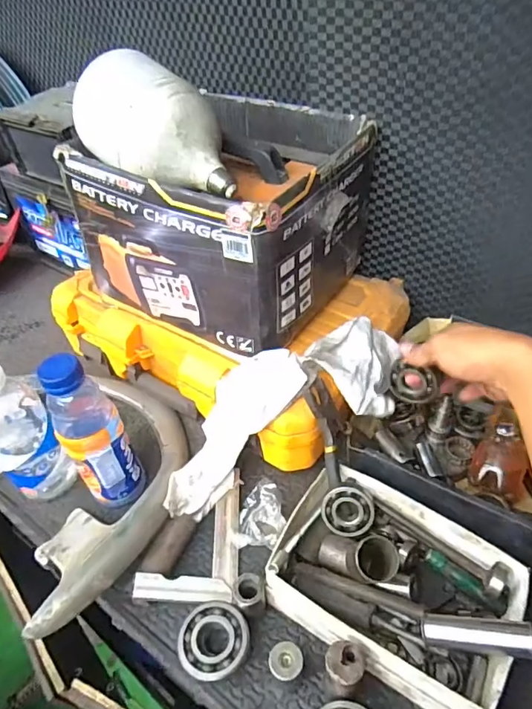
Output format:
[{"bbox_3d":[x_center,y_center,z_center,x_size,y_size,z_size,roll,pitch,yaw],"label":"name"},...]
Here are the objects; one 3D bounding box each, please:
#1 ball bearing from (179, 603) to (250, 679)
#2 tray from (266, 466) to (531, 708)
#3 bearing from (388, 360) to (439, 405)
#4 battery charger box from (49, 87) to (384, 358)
[{"bbox_3d":[-0.049,0.276,0.461,0.063,0.030,0.063,-1,47,1],"label":"ball bearing"},{"bbox_3d":[0.124,0.220,0.469,0.223,0.070,0.157,22,50,26],"label":"tray"},{"bbox_3d":[0.159,0.033,0.526,0.053,0.047,0.011,21,49,25],"label":"bearing"},{"bbox_3d":[-0.038,-0.183,0.618,0.268,0.188,0.279,22,50,26],"label":"battery charger box"}]

